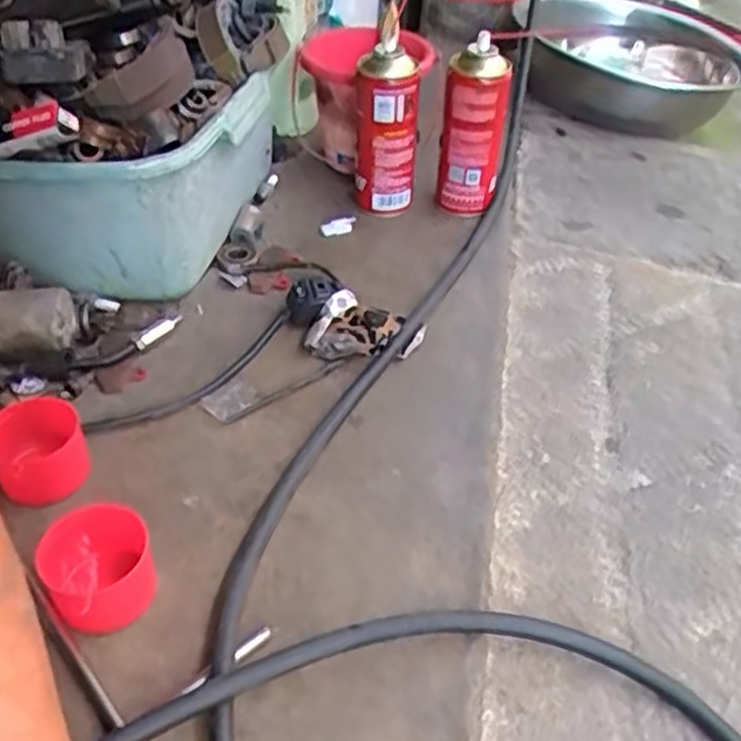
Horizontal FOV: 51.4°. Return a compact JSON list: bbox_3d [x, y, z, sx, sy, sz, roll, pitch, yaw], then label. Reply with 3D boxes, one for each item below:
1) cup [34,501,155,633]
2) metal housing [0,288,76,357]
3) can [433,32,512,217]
[{"bbox_3d":[-0.175,0.127,0.496,0.066,0.050,0.067,1,42,-1],"label":"cup"},{"bbox_3d":[-0.301,-0.039,0.651,0.097,0.039,0.056,-5,42,-7],"label":"metal housing"},{"bbox_3d":[0.107,-0.246,0.820,0.064,0.183,0.053,7,42,6],"label":"can"}]

